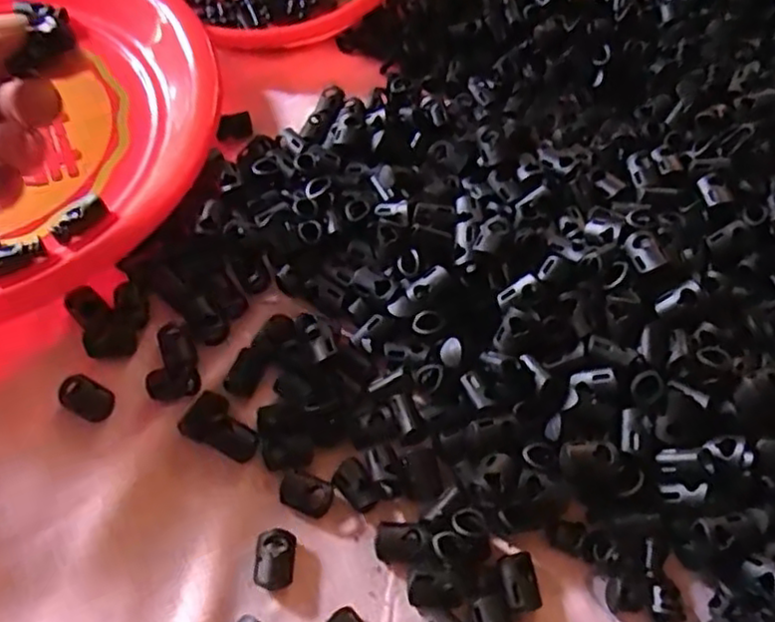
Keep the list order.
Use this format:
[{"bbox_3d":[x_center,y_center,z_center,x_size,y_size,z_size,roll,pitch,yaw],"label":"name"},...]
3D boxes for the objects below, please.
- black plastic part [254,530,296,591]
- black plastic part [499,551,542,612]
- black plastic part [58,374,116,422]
[{"bbox_3d":[-0.041,0.092,0.251,0.014,0.008,0.020,5,59,0],"label":"black plastic part"},{"bbox_3d":[0.048,0.099,0.248,0.012,0.010,0.019,-5,60,-6],"label":"black plastic part"},{"bbox_3d":[-0.122,0.035,0.277,0.022,0.008,0.014,24,61,11],"label":"black plastic part"}]

